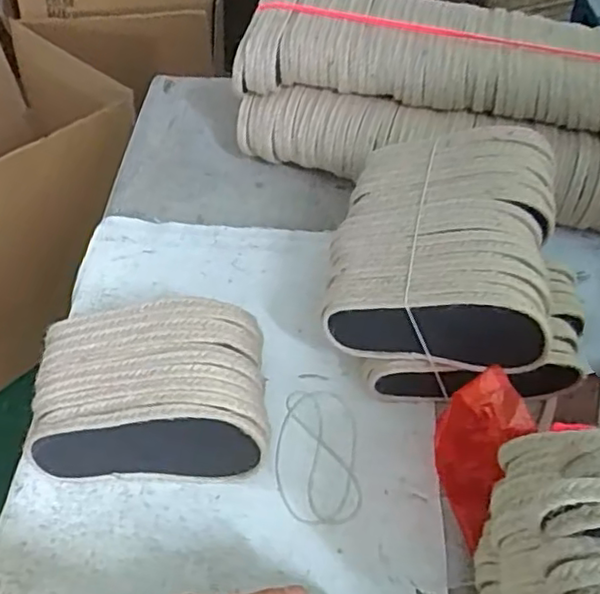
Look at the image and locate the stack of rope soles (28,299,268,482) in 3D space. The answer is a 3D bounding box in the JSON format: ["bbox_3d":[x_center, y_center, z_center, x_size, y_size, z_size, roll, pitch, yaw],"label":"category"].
[{"bbox_3d":[-0.112,0.070,0.492,0.174,0.073,0.117,1,50,1],"label":"stack of rope soles"}]

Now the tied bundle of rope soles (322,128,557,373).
[{"bbox_3d":[0.117,-0.044,0.513,0.173,0.078,0.203,-5,53,26],"label":"tied bundle of rope soles"}]

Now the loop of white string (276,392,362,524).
[{"bbox_3d":[0.013,0.121,0.496,0.062,0.006,0.110,-1,50,-1],"label":"loop of white string"}]

